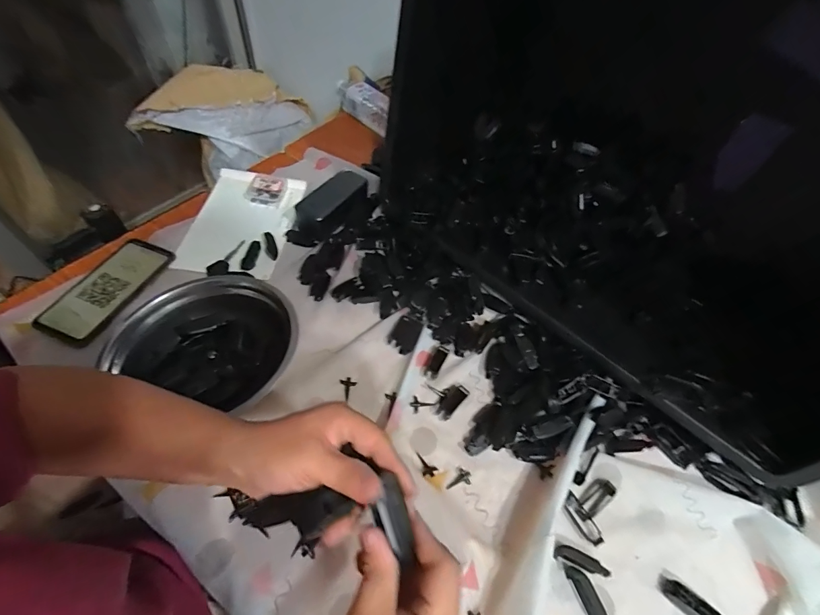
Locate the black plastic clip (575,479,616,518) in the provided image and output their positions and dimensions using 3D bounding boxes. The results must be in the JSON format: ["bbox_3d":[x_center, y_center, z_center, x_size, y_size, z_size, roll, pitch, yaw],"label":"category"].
[{"bbox_3d":[0.207,0.212,0.429,0.053,0.006,0.023,-31,62,-25],"label":"black plastic clip"}]

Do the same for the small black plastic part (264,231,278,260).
[{"bbox_3d":[-0.214,-0.095,0.591,0.016,0.012,0.051,-14,57,-16],"label":"small black plastic part"}]

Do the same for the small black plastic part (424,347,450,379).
[{"bbox_3d":[0.036,0.073,0.507,0.016,0.004,0.047,26,56,13],"label":"small black plastic part"}]

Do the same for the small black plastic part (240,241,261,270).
[{"bbox_3d":[-0.242,-0.078,0.579,0.021,0.011,0.049,4,54,-2],"label":"small black plastic part"}]

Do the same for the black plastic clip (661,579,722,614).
[{"bbox_3d":[0.275,0.288,0.368,0.058,0.009,0.021,34,58,18],"label":"black plastic clip"}]

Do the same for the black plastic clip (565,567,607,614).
[{"bbox_3d":[0.173,0.281,0.370,0.015,0.013,0.056,-19,58,-18],"label":"black plastic clip"}]

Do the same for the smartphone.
[{"bbox_3d":[-0.407,-0.029,0.521,0.076,0.013,0.164,26,56,5],"label":"smartphone"}]

